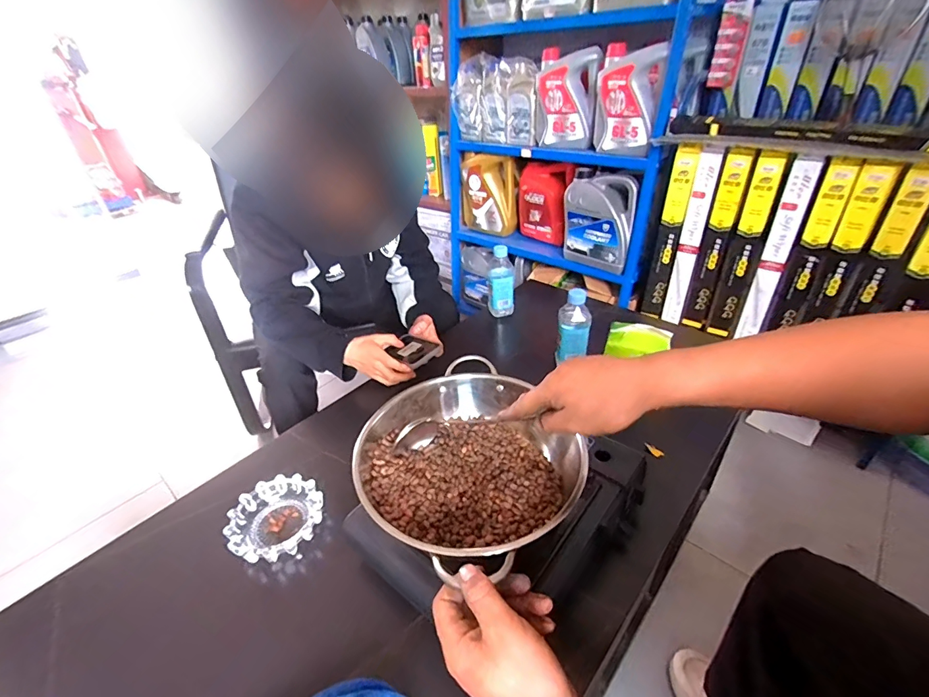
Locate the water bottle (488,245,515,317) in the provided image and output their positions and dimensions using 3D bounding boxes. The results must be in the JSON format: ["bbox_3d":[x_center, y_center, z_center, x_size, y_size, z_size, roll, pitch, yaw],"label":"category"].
[{"bbox_3d":[0.089,-0.161,1.053,0.059,0.163,0.053,-3,35,2],"label":"water bottle"}]

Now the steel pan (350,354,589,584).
[{"bbox_3d":[0.000,0.136,0.516,0.242,0.068,0.250,-3,35,2],"label":"steel pan"}]

